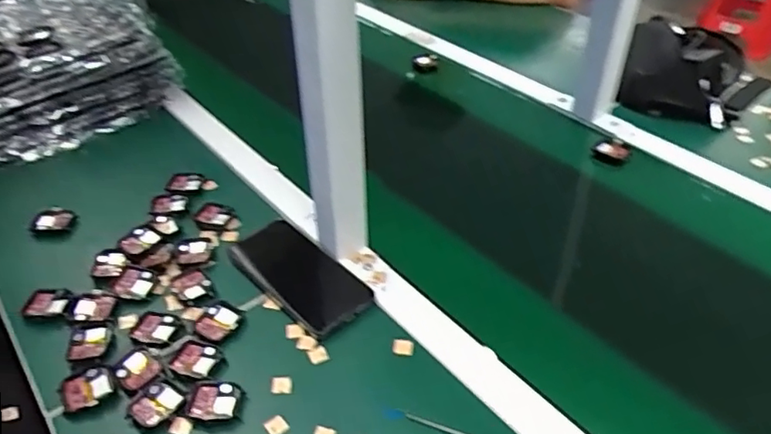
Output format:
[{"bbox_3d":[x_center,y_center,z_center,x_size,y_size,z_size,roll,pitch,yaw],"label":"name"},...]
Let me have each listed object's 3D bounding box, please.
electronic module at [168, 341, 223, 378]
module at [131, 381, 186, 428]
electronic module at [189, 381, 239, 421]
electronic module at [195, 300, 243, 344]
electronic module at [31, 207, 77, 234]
[{"bbox_3d":[-0.174,0.131,0.554,0.042,0.006,0.036,5,40,7],"label":"electronic module"},{"bbox_3d":[-0.197,0.163,0.519,0.034,0.010,0.040,28,48,30],"label":"module"},{"bbox_3d":[-0.147,0.161,0.521,0.040,0.009,0.036,-3,40,-2],"label":"electronic module"},{"bbox_3d":[-0.162,0.103,0.585,0.041,0.009,0.045,21,45,25],"label":"electronic module"},{"bbox_3d":[-0.386,0.003,0.701,0.049,0.010,0.030,-8,40,-7],"label":"electronic module"}]

